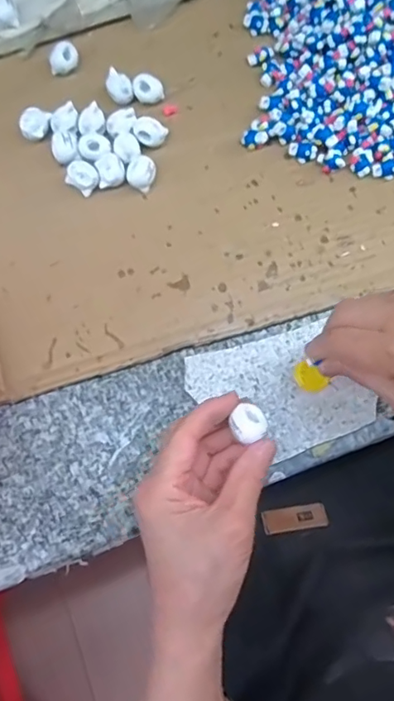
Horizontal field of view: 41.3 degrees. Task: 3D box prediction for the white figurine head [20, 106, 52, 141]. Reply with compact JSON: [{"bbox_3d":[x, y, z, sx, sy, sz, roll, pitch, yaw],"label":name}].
[{"bbox_3d":[-0.132,-0.184,0.430,0.023,0.017,0.027,18,76,5],"label":"white figurine head"}]

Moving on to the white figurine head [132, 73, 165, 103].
[{"bbox_3d":[-0.040,-0.217,0.437,0.025,0.019,0.016,-7,75,-1],"label":"white figurine head"}]

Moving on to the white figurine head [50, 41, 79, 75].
[{"bbox_3d":[-0.114,-0.252,0.446,0.025,0.013,0.023,-12,75,-3],"label":"white figurine head"}]

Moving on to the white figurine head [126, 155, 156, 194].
[{"bbox_3d":[-0.044,-0.141,0.418,0.023,0.016,0.024,0,75,0],"label":"white figurine head"}]

